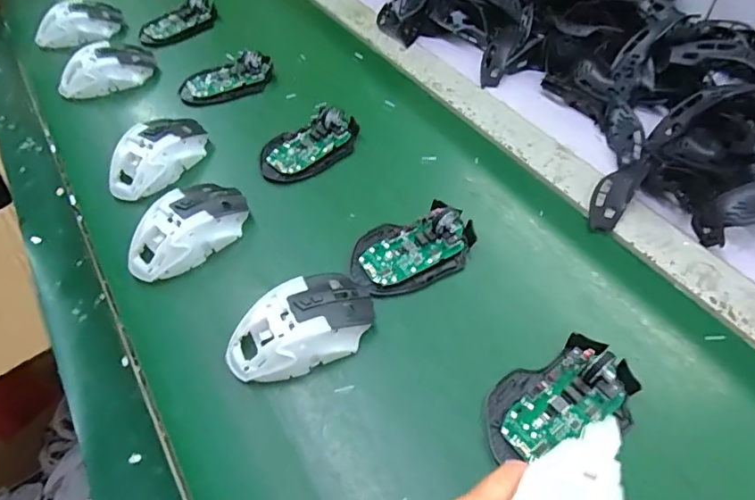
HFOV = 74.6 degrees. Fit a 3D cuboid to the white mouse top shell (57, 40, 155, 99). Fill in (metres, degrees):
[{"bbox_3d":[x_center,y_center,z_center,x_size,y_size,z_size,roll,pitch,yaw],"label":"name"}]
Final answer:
[{"bbox_3d":[-0.342,-0.228,0.624,0.118,0.039,0.056,-23,54,-14],"label":"white mouse top shell"}]

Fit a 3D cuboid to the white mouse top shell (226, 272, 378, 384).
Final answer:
[{"bbox_3d":[-0.060,0.058,0.384,0.115,0.039,0.062,-24,54,-14],"label":"white mouse top shell"}]

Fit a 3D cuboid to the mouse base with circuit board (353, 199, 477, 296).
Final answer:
[{"bbox_3d":[0.030,-0.005,0.439,0.114,0.029,0.075,-24,55,-14],"label":"mouse base with circuit board"}]

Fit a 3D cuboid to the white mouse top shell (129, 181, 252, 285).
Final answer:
[{"bbox_3d":[-0.177,-0.023,0.457,0.117,0.038,0.070,-34,57,-20],"label":"white mouse top shell"}]

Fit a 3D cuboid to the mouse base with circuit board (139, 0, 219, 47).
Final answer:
[{"bbox_3d":[-0.282,-0.334,0.709,0.122,0.032,0.048,-35,58,-21],"label":"mouse base with circuit board"}]

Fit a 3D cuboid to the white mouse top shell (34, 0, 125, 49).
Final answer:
[{"bbox_3d":[-0.426,-0.322,0.703,0.120,0.038,0.057,-27,55,-16],"label":"white mouse top shell"}]

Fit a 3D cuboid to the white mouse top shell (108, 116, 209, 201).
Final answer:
[{"bbox_3d":[-0.233,-0.103,0.524,0.066,0.039,0.118,28,59,23],"label":"white mouse top shell"}]

